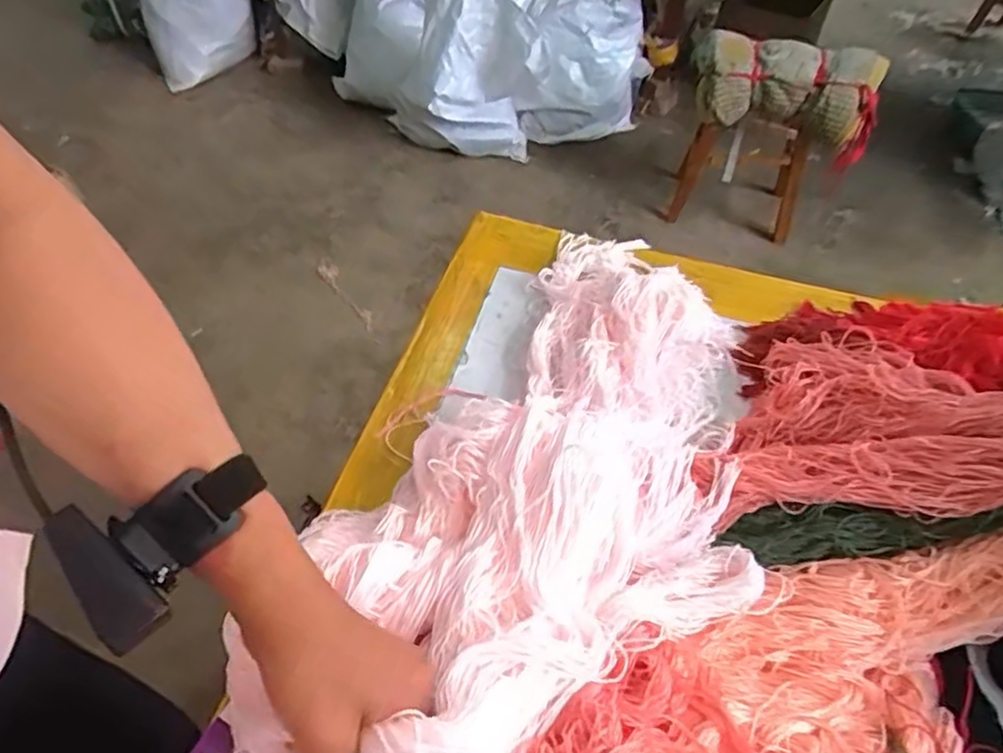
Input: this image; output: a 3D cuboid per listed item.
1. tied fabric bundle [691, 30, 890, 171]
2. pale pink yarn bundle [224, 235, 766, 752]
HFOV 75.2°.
[{"bbox_3d":[0.637,-0.618,1.424,0.430,0.237,0.171,14,48,-10],"label":"tied fabric bundle"},{"bbox_3d":[0.059,0.052,0.476,0.245,0.066,0.508,19,44,18],"label":"pale pink yarn bundle"}]

